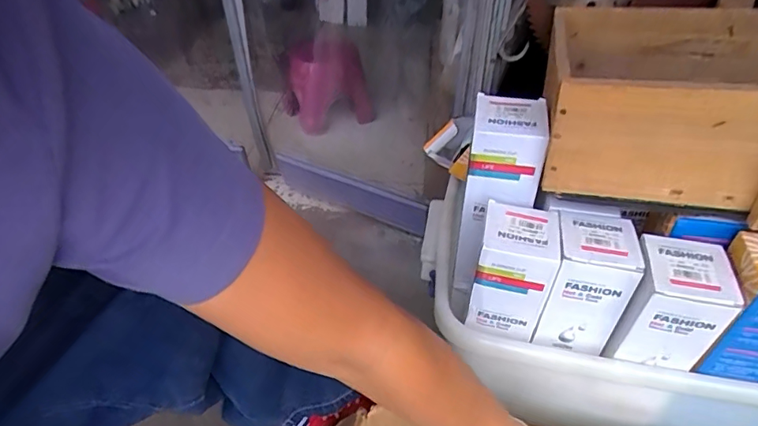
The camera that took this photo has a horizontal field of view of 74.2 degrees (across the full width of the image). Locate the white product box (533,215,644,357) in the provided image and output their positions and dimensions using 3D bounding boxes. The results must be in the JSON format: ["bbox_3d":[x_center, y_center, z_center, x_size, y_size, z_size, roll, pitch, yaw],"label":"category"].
[{"bbox_3d":[0.225,0.085,0.562,0.078,0.153,0.078,9,39,10],"label":"white product box"}]

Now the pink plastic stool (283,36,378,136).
[{"bbox_3d":[-0.143,-0.371,1.485,0.254,0.230,0.189,-5,38,-8],"label":"pink plastic stool"}]

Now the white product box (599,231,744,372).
[{"bbox_3d":[0.296,0.097,0.522,0.089,0.121,0.077,10,39,11],"label":"white product box"}]

